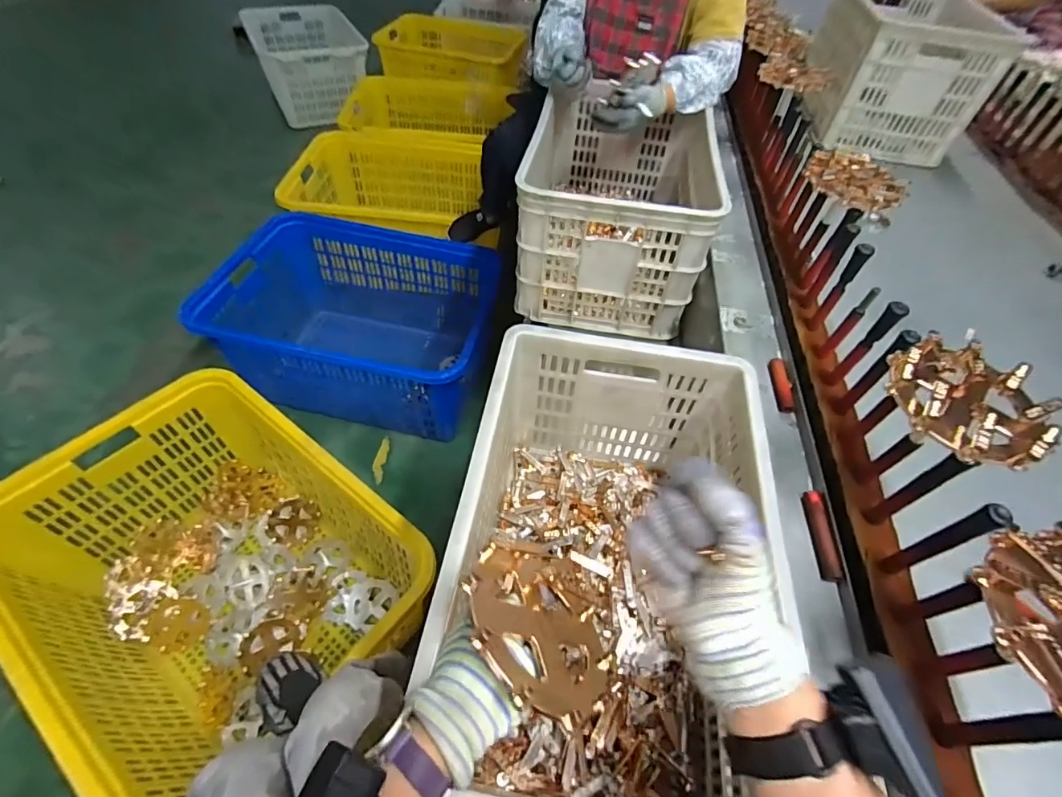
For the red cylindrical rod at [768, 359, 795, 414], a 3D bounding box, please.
[{"bbox_3d":[0.345,-0.019,0.663,0.019,0.015,0.088,6,52,0],"label":"red cylindrical rod"}]

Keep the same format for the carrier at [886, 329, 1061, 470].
[{"bbox_3d":[0.393,0.002,0.433,0.120,0.046,0.126,-24,58,-22],"label":"carrier"}]

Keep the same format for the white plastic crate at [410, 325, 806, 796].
[{"bbox_3d":[0.077,0.174,0.544,0.296,0.242,0.441,9,52,2],"label":"white plastic crate"}]

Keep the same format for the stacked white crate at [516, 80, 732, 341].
[{"bbox_3d":[0.172,-0.401,0.983,0.331,0.265,0.472,12,52,5],"label":"stacked white crate"}]

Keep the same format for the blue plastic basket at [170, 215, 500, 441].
[{"bbox_3d":[-0.532,-0.226,1.556,0.778,0.374,0.583,12,52,5],"label":"blue plastic basket"}]

